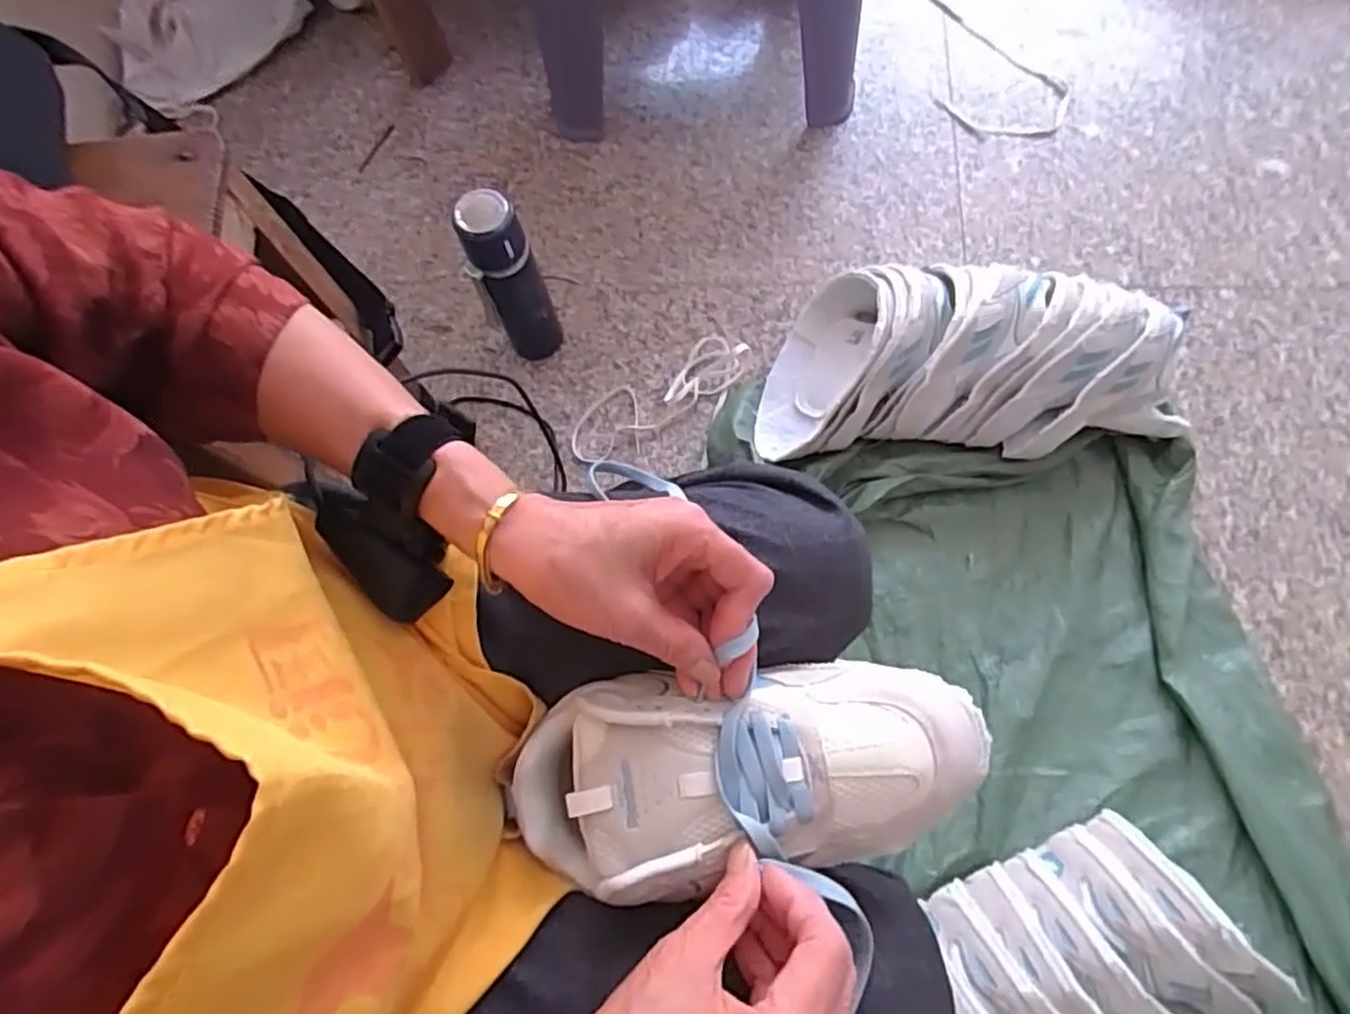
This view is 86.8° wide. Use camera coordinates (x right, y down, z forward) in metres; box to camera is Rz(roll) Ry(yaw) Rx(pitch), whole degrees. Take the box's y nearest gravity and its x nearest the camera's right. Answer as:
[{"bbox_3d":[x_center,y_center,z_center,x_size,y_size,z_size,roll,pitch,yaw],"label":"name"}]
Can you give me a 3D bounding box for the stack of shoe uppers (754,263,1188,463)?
[{"bbox_3d":[0.322,-0.159,0.796,0.432,0.140,0.193,4,73,4],"label":"stack of shoe uppers"}]

